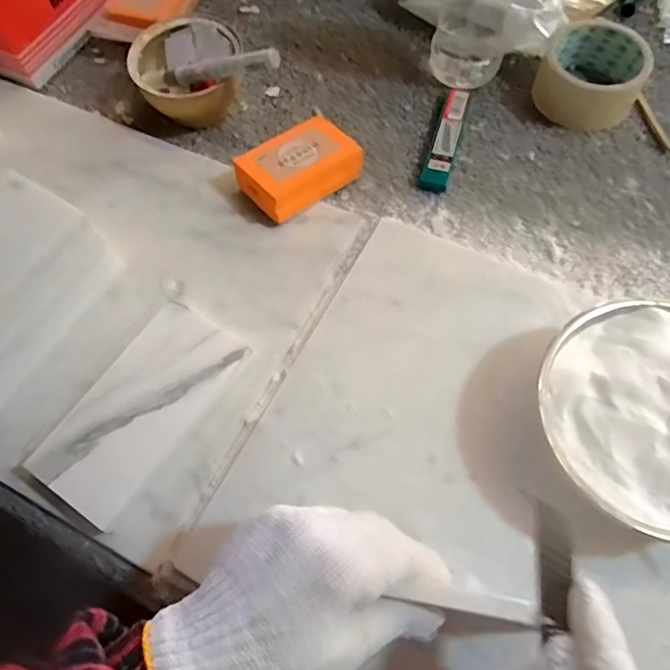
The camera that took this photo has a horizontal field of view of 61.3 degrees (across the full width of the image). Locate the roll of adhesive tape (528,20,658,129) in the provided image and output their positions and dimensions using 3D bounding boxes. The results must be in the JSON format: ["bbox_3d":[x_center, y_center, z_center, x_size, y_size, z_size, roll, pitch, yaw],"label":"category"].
[{"bbox_3d":[0.230,-0.234,0.507,0.086,0.039,0.090,-1,65,2],"label":"roll of adhesive tape"}]

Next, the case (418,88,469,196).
[{"bbox_3d":[0.101,-0.175,0.507,0.023,0.015,0.111,17,67,10],"label":"case"}]

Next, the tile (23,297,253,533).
[{"bbox_3d":[-0.131,0.048,0.382,0.070,0.007,0.145,34,73,8],"label":"tile"}]

